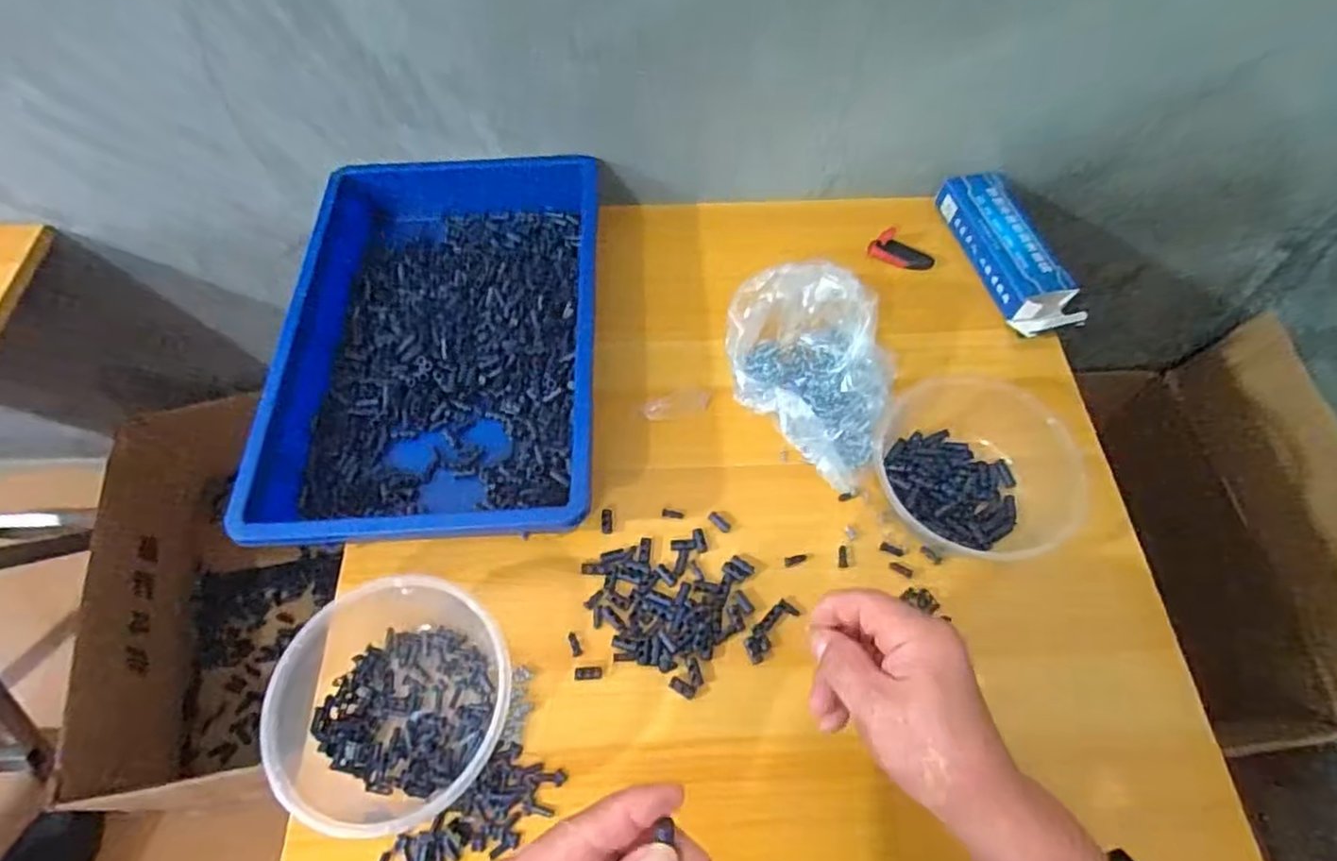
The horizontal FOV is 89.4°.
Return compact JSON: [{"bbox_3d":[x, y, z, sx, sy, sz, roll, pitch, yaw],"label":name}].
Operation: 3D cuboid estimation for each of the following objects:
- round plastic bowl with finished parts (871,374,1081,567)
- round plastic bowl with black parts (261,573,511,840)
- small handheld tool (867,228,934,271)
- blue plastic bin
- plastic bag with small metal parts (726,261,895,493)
[{"bbox_3d":[0.229,0.032,0.505,0.150,0.058,0.118,32,66,14],"label":"round plastic bowl with finished parts"},{"bbox_3d":[-0.170,0.167,0.426,0.145,0.057,0.146,1,62,-1],"label":"round plastic bowl with black parts"},{"bbox_3d":[0.221,-0.171,0.635,0.059,0.022,0.033,23,64,11],"label":"small handheld tool"},{"bbox_3d":[-0.184,-0.074,0.550,0.248,0.059,0.341,-1,62,-2],"label":"blue plastic bin"},{"bbox_3d":[0.120,-0.054,0.541,0.116,0.078,0.173,-35,68,-18],"label":"plastic bag with small metal parts"}]

